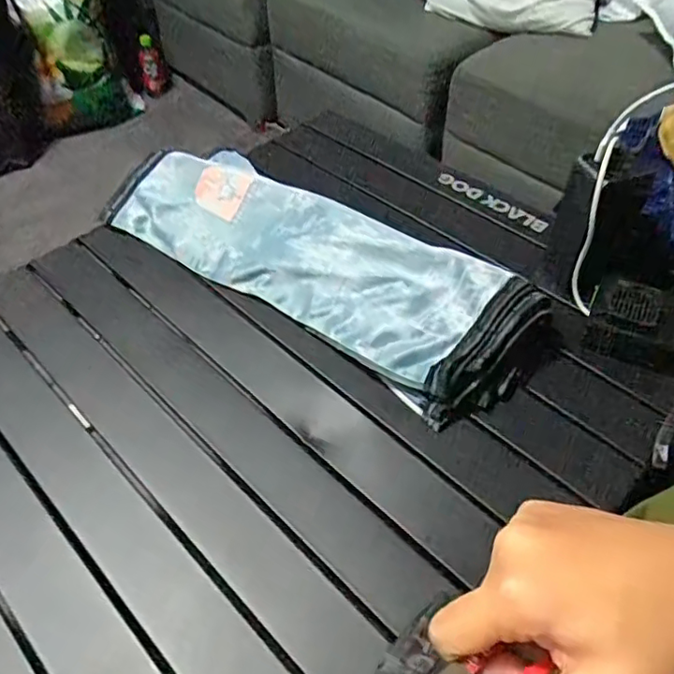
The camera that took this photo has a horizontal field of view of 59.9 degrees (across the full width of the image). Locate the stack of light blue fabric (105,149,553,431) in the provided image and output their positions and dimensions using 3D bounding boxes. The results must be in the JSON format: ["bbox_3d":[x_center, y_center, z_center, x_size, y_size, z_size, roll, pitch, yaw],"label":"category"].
[{"bbox_3d":[-0.030,-0.088,0.604,0.480,0.055,0.163,31,57,25],"label":"stack of light blue fabric"}]

